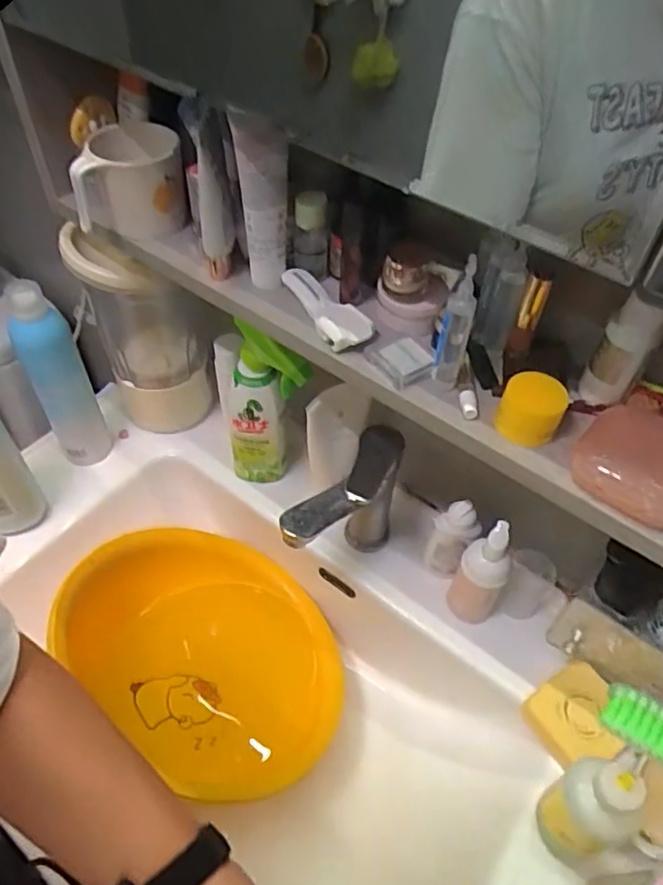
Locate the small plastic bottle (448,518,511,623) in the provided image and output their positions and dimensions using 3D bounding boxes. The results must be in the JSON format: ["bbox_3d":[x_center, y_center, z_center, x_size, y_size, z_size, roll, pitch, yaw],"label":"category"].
[{"bbox_3d":[0.149,0.129,0.612,0.046,0.146,0.044,22,52,15],"label":"small plastic bottle"}]

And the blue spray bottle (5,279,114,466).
[{"bbox_3d":[-0.299,-0.065,0.677,0.059,0.227,0.047,14,51,9],"label":"blue spray bottle"}]

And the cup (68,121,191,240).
[{"bbox_3d":[-0.172,-0.226,0.530,0.089,0.071,0.075,-8,51,-9],"label":"cup"}]

